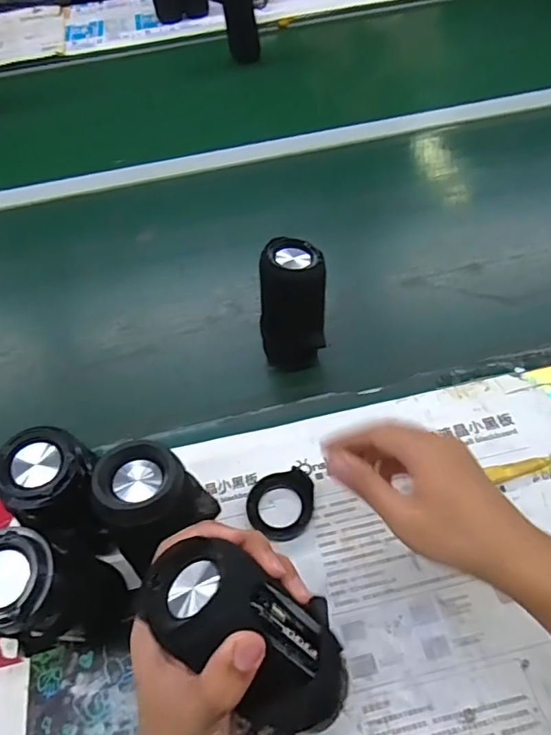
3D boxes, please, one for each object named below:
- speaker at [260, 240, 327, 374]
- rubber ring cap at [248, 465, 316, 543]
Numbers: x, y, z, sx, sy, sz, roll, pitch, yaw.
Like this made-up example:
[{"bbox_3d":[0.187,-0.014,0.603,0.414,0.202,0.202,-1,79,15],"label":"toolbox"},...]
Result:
[{"bbox_3d":[0.016,-0.069,0.536,0.068,0.130,0.052,-7,53,0],"label":"speaker"},{"bbox_3d":[0.004,0.126,0.467,0.060,0.020,0.063,-3,53,4],"label":"rubber ring cap"}]

